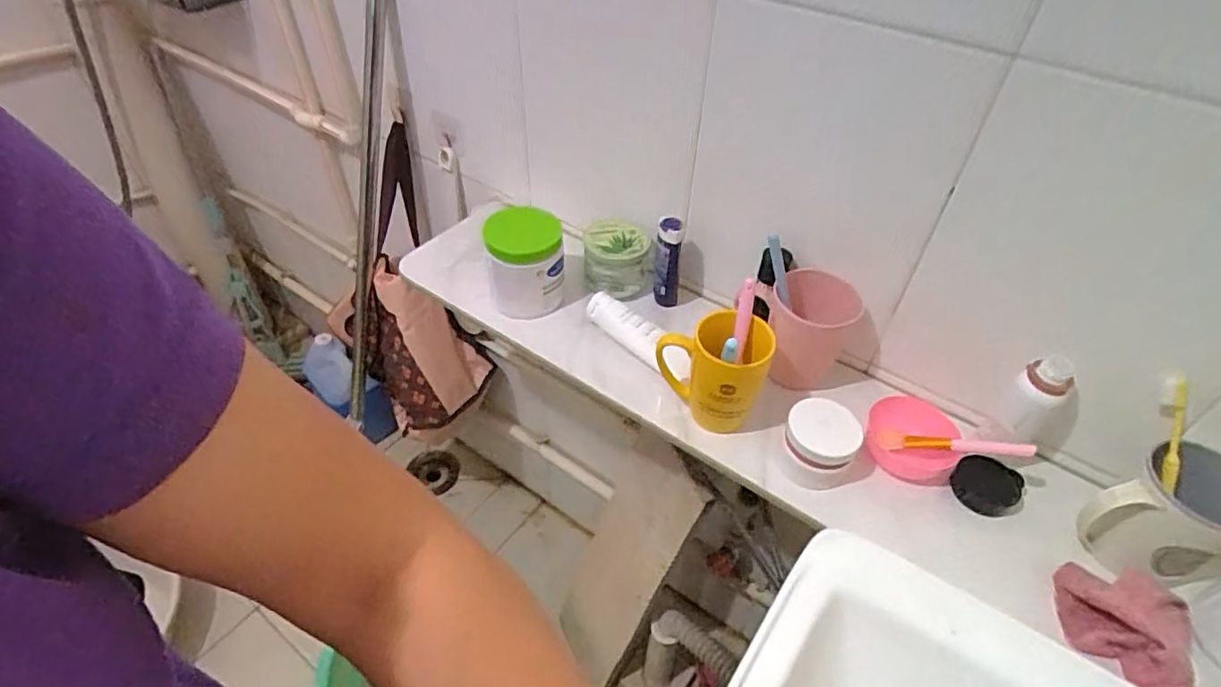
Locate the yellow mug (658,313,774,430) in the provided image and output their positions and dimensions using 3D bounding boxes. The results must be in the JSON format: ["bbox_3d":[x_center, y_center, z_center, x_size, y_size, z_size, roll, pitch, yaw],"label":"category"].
[{"bbox_3d":[0.095,0.034,0.594,0.104,0.112,0.065,6,45,4],"label":"yellow mug"}]

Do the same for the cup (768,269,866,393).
[{"bbox_3d":[0.199,-0.012,0.620,0.080,0.108,0.066,17,47,14],"label":"cup"}]

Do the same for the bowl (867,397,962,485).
[{"bbox_3d":[0.284,0.090,0.583,0.069,0.054,0.063,1,45,-1],"label":"bowl"}]

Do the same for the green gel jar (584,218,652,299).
[{"bbox_3d":[0.008,-0.092,0.725,0.074,0.079,0.070,1,45,-1],"label":"green gel jar"}]

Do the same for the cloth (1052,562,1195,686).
[{"bbox_3d":[0.390,0.213,0.463,0.059,0.057,0.096,10,45,8],"label":"cloth"}]

